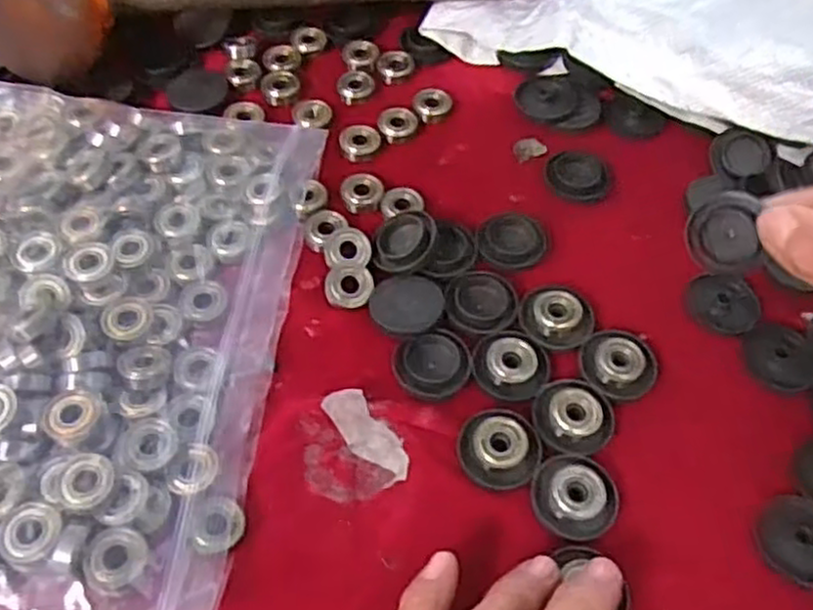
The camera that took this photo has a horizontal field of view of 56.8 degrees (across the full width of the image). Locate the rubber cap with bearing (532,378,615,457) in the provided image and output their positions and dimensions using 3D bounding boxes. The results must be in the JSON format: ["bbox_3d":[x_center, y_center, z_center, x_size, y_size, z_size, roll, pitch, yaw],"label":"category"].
[{"bbox_3d":[0.069,0.045,0.312,0.031,0.010,0.031,1,57,-2],"label":"rubber cap with bearing"}]

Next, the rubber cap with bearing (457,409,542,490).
[{"bbox_3d":[0.038,0.057,0.303,0.032,0.011,0.031,1,57,-2],"label":"rubber cap with bearing"}]

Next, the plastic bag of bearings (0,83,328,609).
[{"bbox_3d":[-0.193,-0.009,0.316,0.277,0.042,0.251,6,57,1],"label":"plastic bag of bearings"}]

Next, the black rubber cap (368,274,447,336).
[{"bbox_3d":[0.000,-0.001,0.339,0.032,0.005,0.033,1,57,-2],"label":"black rubber cap"}]

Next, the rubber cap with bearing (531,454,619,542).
[{"bbox_3d":[0.066,0.074,0.295,0.033,0.013,0.032,1,57,-2],"label":"rubber cap with bearing"}]

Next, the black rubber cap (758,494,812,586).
[{"bbox_3d":[0.153,0.090,0.290,0.030,0.005,0.032,1,57,-2],"label":"black rubber cap"}]

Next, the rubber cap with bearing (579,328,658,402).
[{"bbox_3d":[0.093,0.025,0.329,0.033,0.012,0.030,1,57,-2],"label":"rubber cap with bearing"}]

